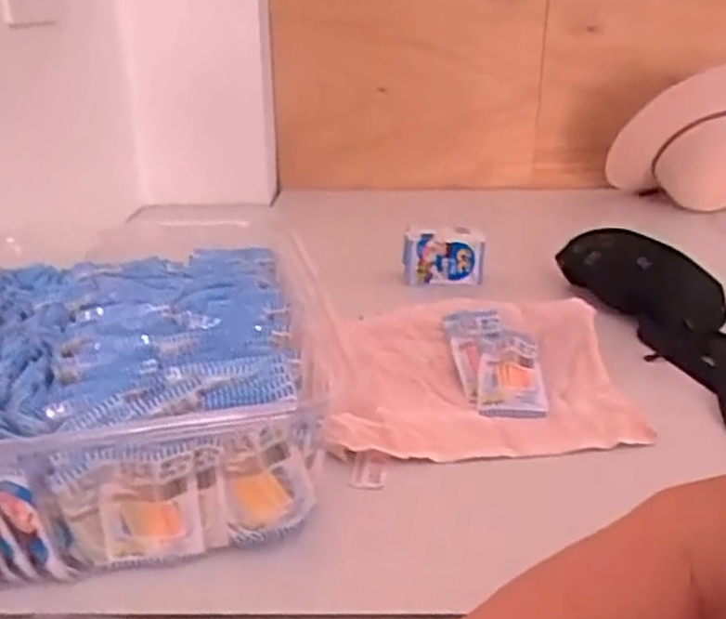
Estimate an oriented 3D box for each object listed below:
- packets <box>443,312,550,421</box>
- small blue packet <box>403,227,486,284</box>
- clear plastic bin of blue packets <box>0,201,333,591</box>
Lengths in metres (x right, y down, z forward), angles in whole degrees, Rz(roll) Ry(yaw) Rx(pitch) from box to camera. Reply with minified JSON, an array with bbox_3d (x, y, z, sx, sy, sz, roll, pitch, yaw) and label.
[{"bbox_3d":[0.136,0.054,0.731,0.085,0.017,0.134,-4,47,-5],"label":"packets"},{"bbox_3d":[0.110,-0.069,1.005,0.109,0.087,0.029,5,23,9],"label":"small blue packet"},{"bbox_3d":[-0.216,0.044,0.665,0.331,0.106,0.438,-5,24,-11],"label":"clear plastic bin of blue packets"}]

